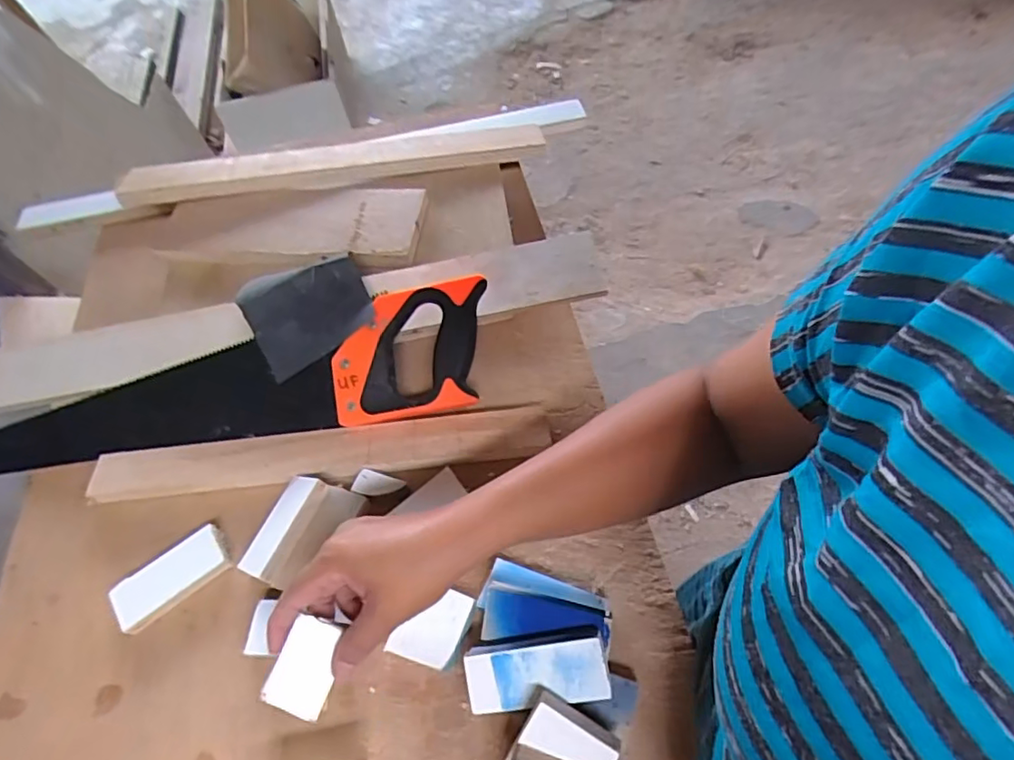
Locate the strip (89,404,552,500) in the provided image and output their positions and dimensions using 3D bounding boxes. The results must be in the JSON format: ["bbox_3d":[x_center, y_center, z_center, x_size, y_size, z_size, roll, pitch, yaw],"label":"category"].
[{"bbox_3d":[-0.159,0.064,0.503,0.387,0.027,0.045,-6,56,1],"label":"strip"}]

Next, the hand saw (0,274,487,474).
[{"bbox_3d":[-0.266,0.001,0.526,0.493,0.032,0.114,-8,79,4],"label":"hand saw"}]

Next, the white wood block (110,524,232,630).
[{"bbox_3d":[-0.263,0.156,0.453,0.083,0.014,0.043,-33,59,-16],"label":"white wood block"}]

